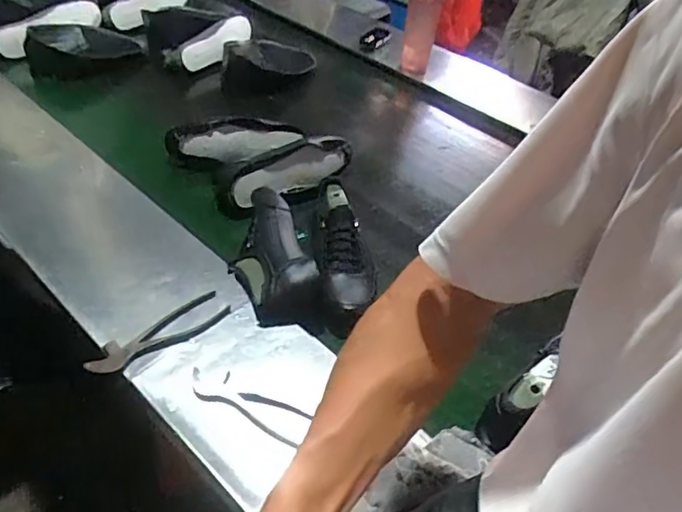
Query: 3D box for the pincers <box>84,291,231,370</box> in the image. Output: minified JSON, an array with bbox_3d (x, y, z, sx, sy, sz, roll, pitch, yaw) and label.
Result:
[{"bbox_3d":[-0.246,0.105,0.756,0.194,0.011,0.057,-28,54,-31],"label":"pincers"}]

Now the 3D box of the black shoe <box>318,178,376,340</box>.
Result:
[{"bbox_3d":[0.006,0.008,0.889,0.093,0.098,0.291,1,44,-6],"label":"black shoe"}]

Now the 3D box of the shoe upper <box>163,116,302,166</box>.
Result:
[{"bbox_3d":[-0.204,-0.219,1.054,0.253,0.082,0.071,0,44,-8],"label":"shoe upper"}]

